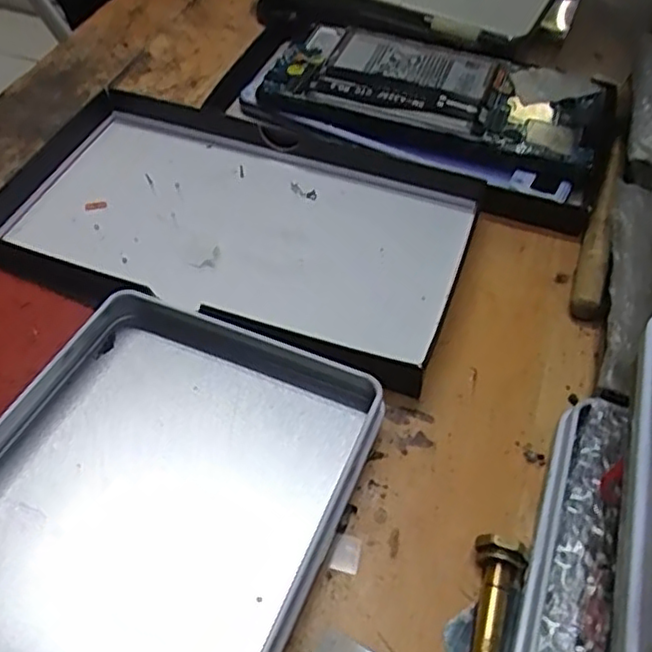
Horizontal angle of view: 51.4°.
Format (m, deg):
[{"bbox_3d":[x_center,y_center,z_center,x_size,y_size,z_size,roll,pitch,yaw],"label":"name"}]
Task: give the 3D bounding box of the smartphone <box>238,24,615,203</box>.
[{"bbox_3d":[0.044,-0.103,0.310,0.157,0.016,0.079,18,61,16],"label":"smartphone"}]

